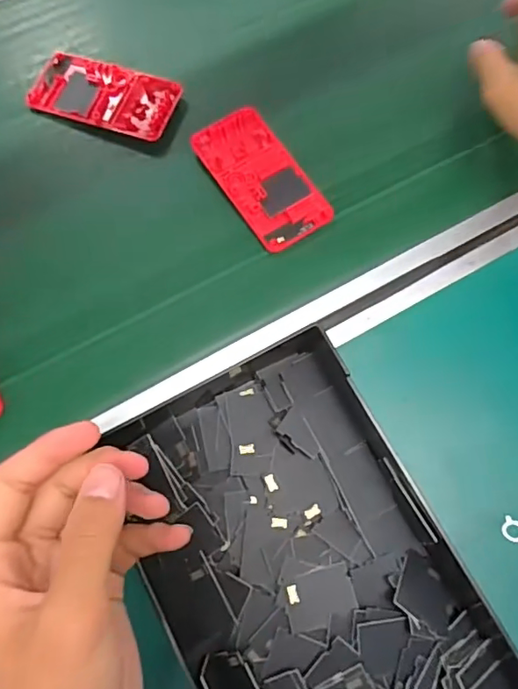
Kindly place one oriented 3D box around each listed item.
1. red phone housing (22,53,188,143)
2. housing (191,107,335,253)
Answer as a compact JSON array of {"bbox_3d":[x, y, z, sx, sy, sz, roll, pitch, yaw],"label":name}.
[{"bbox_3d":[-0.130,-0.210,0.453,0.121,0.008,0.061,18,72,6],"label":"red phone housing"},{"bbox_3d":[0.001,-0.132,0.429,0.059,0.013,0.122,-32,74,-11],"label":"housing"}]

